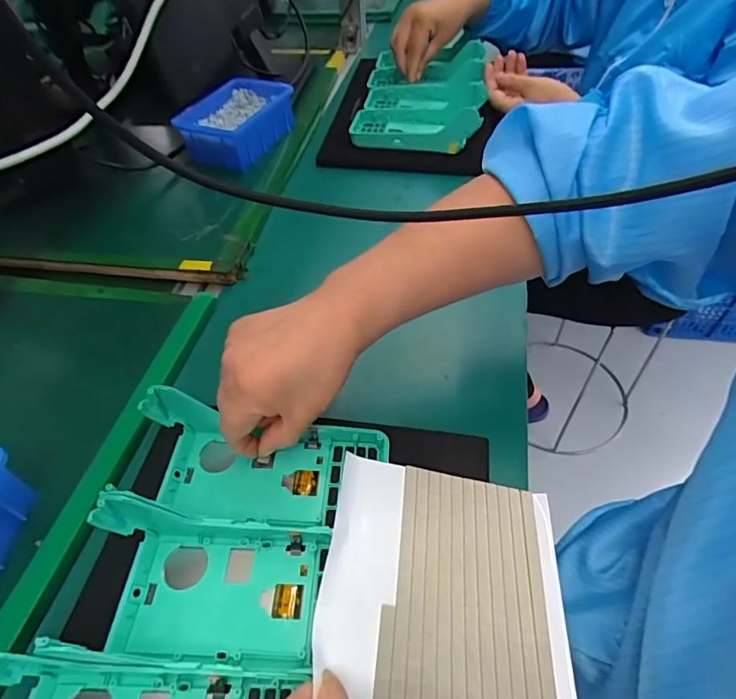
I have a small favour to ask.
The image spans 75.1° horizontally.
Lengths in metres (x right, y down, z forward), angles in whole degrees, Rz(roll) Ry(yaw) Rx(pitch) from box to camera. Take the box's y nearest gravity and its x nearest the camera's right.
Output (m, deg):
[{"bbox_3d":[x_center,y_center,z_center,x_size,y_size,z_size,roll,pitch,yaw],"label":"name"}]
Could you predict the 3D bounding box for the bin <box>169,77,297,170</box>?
[{"bbox_3d":[-0.167,-0.303,0.639,0.109,0.053,0.164,16,51,17],"label":"bin"}]

